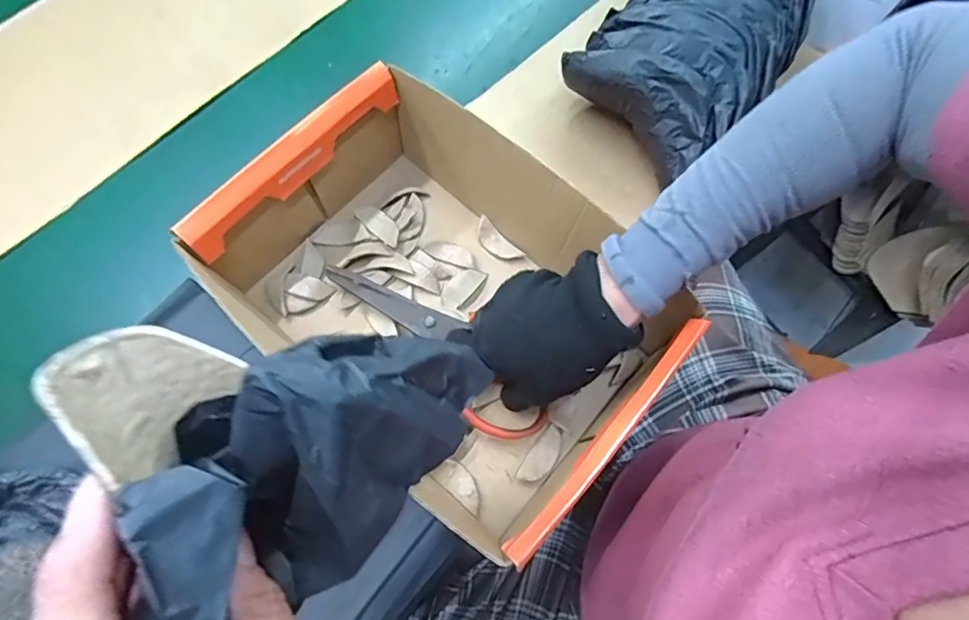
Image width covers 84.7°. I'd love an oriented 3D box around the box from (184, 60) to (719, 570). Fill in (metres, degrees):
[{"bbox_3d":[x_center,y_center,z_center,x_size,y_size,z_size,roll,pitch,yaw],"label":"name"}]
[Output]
[{"bbox_3d":[-0.036,-0.005,0.403,0.309,0.142,0.217,42,75,12],"label":"box"}]

